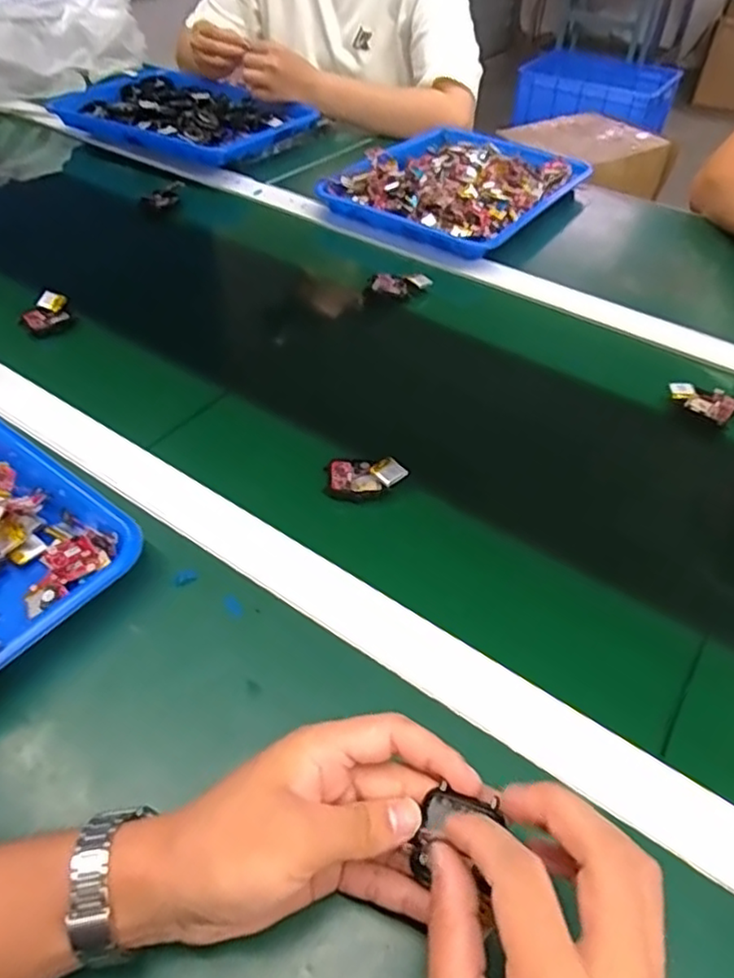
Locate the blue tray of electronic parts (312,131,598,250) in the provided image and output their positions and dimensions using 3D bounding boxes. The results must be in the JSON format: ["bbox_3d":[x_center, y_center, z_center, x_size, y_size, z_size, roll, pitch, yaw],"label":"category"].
[{"bbox_3d":[0.125,-0.400,0.852,0.243,0.033,0.311,29,52,23],"label":"blue tray of electronic parts"}]

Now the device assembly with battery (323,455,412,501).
[{"bbox_3d":[-0.001,-0.011,0.489,0.058,0.021,0.034,2,47,0],"label":"device assembly with battery"}]

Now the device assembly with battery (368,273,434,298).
[{"bbox_3d":[0.036,-0.217,0.682,0.063,0.018,0.024,4,47,1],"label":"device assembly with battery"}]

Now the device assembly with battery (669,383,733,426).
[{"bbox_3d":[0.287,-0.075,0.559,0.055,0.016,0.025,29,52,23],"label":"device assembly with battery"}]

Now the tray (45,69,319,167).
[{"bbox_3d":[-0.286,-0.562,0.981,0.362,0.044,0.232,27,51,21],"label":"tray"}]

